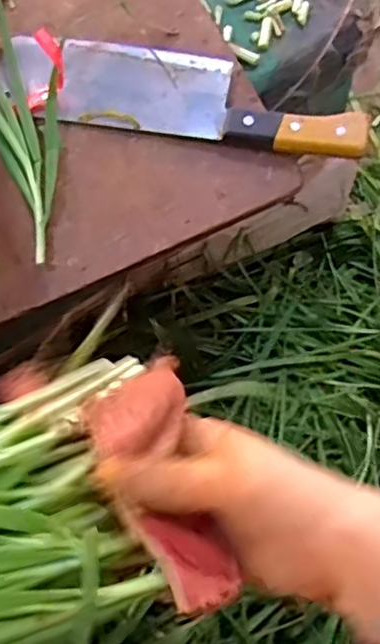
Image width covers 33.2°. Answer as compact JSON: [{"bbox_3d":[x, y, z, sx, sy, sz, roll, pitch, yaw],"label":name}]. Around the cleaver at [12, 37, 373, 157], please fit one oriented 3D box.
[{"bbox_3d":[-0.003,-0.165,0.454,0.257,0.025,0.065,11,73,3],"label":"cleaver"}]

